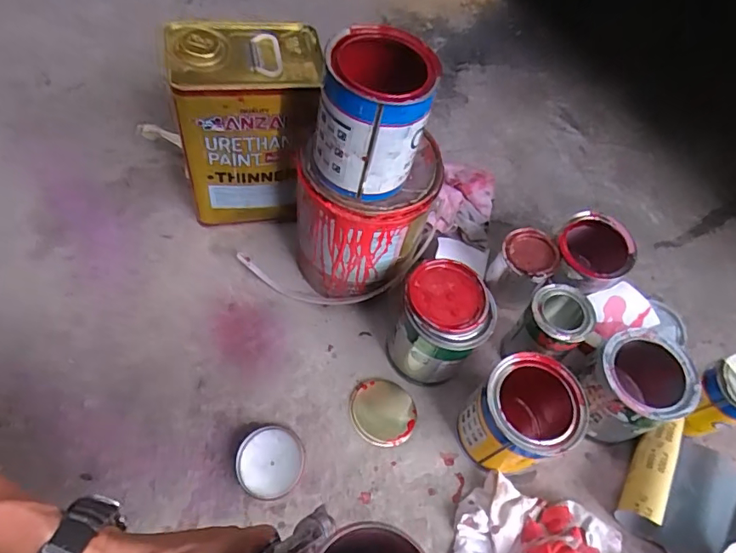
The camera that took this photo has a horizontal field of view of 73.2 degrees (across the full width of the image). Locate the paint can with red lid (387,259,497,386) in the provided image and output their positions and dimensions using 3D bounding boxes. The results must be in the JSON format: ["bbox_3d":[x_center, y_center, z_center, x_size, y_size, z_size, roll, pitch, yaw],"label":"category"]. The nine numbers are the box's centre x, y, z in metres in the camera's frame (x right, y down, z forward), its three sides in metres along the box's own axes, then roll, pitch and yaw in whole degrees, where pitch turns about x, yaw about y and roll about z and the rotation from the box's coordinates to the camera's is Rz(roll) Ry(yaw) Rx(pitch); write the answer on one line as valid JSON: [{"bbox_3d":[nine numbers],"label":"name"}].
[{"bbox_3d":[0.088,0.059,0.603,0.106,0.123,0.107,1,59,-1],"label":"paint can with red lid"}]

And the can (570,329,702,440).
[{"bbox_3d":[0.311,0.138,0.604,0.113,0.134,0.106,-20,62,-13],"label":"can"}]

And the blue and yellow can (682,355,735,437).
[{"bbox_3d":[0.419,0.154,0.599,0.072,0.137,0.067,1,59,-1],"label":"blue and yellow can"}]

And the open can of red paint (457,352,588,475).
[{"bbox_3d":[0.176,0.162,0.567,0.104,0.122,0.112,1,59,-1],"label":"open can of red paint"}]

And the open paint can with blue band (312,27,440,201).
[{"bbox_3d":[0.008,-0.153,0.484,0.100,0.141,0.094,2,60,-4],"label":"open paint can with blue band"}]

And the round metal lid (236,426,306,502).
[{"bbox_3d":[-0.114,0.216,0.576,0.075,0.014,0.076,2,60,-4],"label":"round metal lid"}]

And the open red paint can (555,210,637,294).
[{"bbox_3d":[0.299,-0.017,0.686,0.097,0.102,0.110,26,62,13],"label":"open red paint can"}]

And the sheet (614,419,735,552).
[{"bbox_3d":[0.383,0.256,0.580,0.149,0.055,0.143,32,63,16],"label":"sheet"}]

